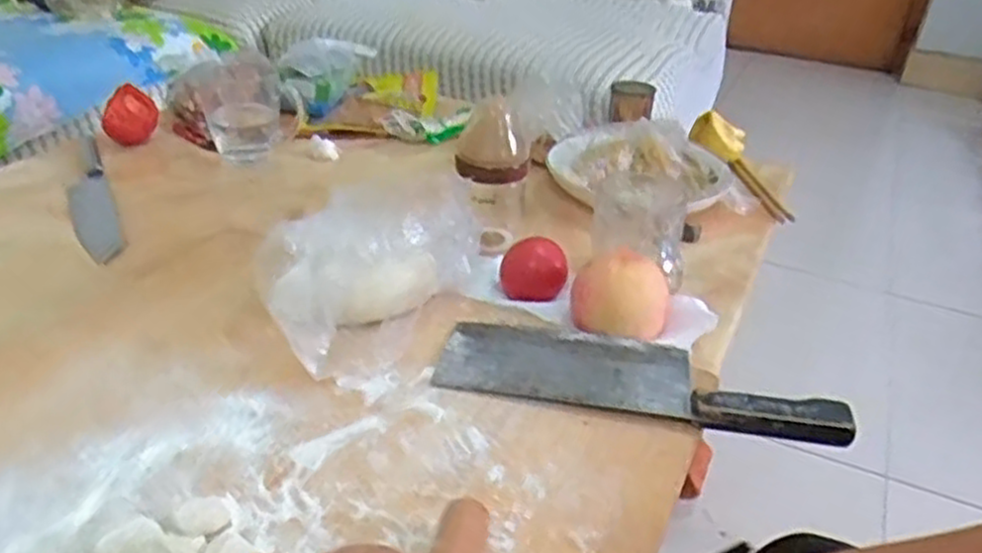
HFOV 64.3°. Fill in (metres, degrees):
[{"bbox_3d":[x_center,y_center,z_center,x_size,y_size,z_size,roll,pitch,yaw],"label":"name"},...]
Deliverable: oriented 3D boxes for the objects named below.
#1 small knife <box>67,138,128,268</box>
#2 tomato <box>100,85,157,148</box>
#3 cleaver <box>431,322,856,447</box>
[{"bbox_3d":[-0.413,-0.082,0.804,0.041,0.021,0.274,-14,34,-26],"label":"small knife"},{"bbox_3d":[-0.438,-0.195,0.947,0.063,0.062,0.053,-10,33,-22],"label":"tomato"},{"bbox_3d":[0.103,0.066,0.552,0.273,0.017,0.087,8,31,10],"label":"cleaver"}]

